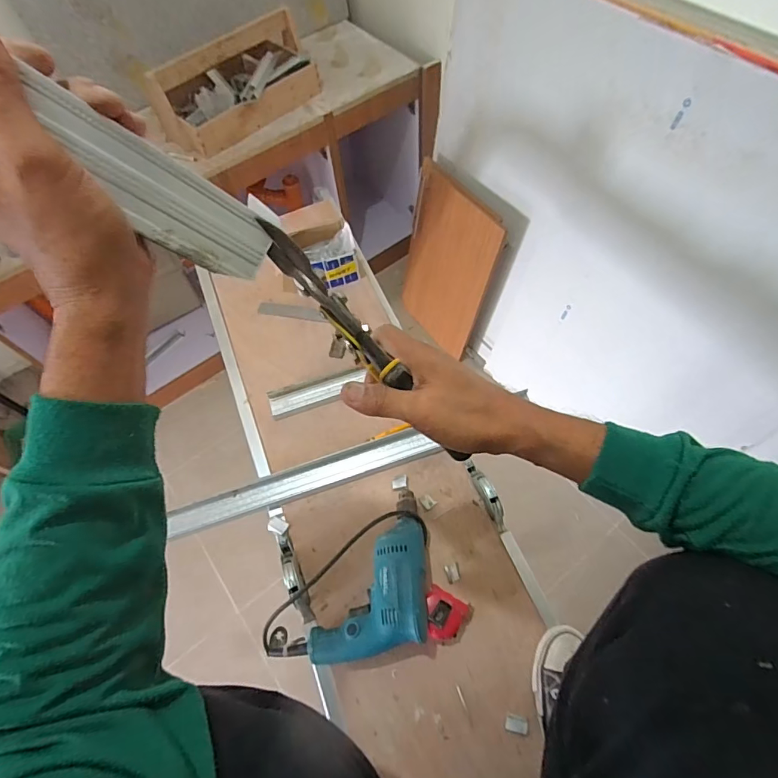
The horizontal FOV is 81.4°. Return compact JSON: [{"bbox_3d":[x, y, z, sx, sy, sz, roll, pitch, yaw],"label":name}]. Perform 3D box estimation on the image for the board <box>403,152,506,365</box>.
[{"bbox_3d":[0.208,-0.455,1.715,0.029,0.653,0.391,-33,63,-27],"label":"board"}]

